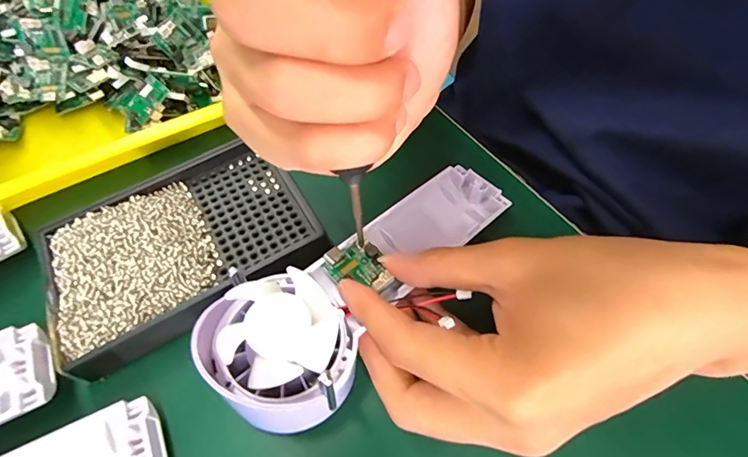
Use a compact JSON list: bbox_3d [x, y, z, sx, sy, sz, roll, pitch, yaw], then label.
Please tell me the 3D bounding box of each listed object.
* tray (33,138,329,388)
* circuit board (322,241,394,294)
[{"bbox_3d":[-0.105,0.011,0.236,0.135,0.024,0.091,-31,62,-15],"label":"tray"},{"bbox_3d":[-0.007,0.019,0.207,0.026,0.005,0.033,-39,65,-19],"label":"circuit board"}]

